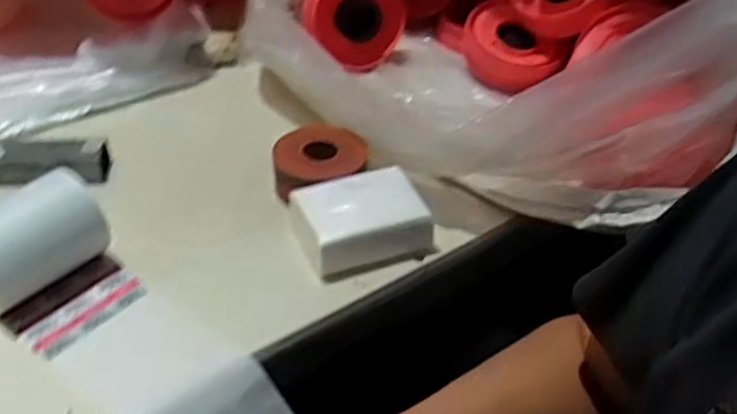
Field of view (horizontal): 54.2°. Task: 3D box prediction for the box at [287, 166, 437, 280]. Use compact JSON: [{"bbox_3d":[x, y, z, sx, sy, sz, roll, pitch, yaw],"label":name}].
[{"bbox_3d":[-0.009,0.015,0.706,0.122,0.053,0.095,-16,42,-21],"label":"box"}]

